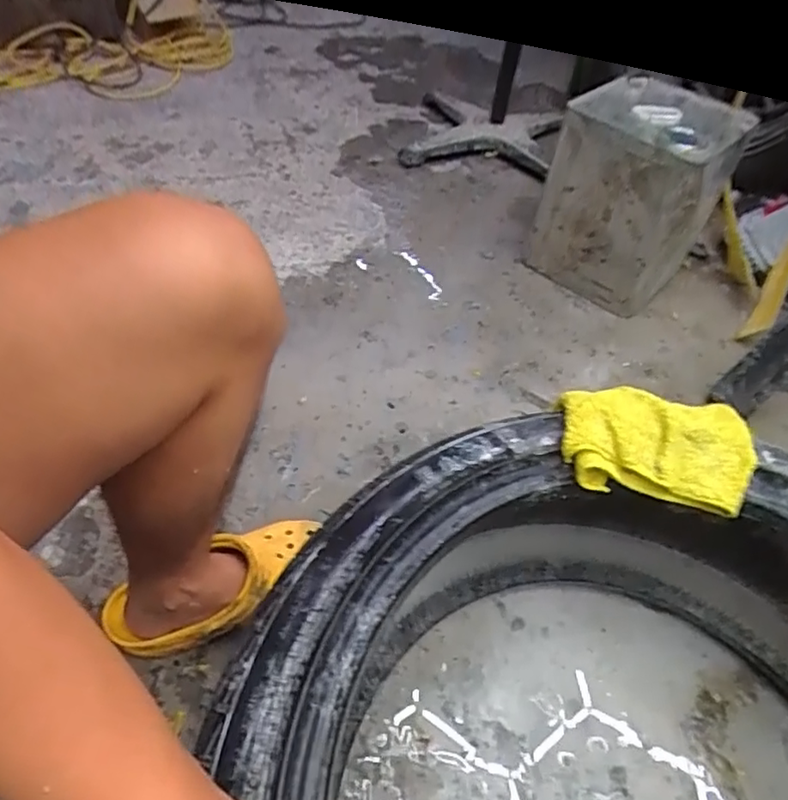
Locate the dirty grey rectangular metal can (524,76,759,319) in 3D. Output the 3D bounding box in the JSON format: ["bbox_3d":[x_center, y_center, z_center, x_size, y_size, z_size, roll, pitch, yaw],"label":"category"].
[{"bbox_3d":[0.421,-0.367,1.059,0.255,0.294,0.272,31,53,20],"label":"dirty grey rectangular metal can"}]

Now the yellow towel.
[{"bbox_3d":[0.232,0.029,0.533,0.164,0.046,0.123,11,48,4],"label":"yellow towel"}]

